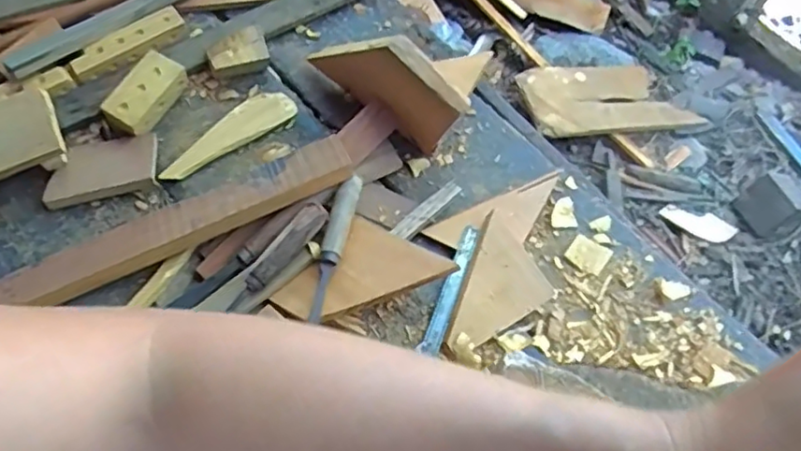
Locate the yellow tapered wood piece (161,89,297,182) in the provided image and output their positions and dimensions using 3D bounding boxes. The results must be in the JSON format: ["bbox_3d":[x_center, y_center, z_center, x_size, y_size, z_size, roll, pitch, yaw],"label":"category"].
[{"bbox_3d":[-0.232,-0.124,0.823,0.195,0.016,0.055,-33,71,-17],"label":"yellow tapered wood piece"}]

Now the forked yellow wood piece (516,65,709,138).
[{"bbox_3d":[0.516,-0.323,1.554,0.461,0.033,0.204,-7,68,-19],"label":"forked yellow wood piece"}]

